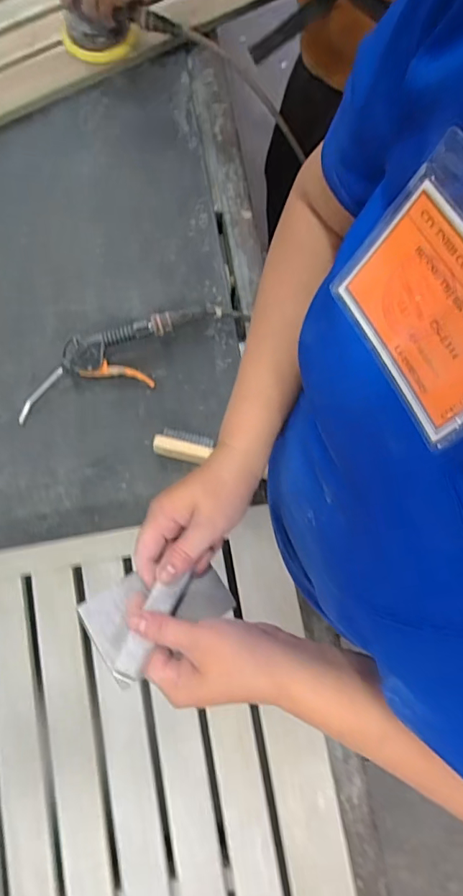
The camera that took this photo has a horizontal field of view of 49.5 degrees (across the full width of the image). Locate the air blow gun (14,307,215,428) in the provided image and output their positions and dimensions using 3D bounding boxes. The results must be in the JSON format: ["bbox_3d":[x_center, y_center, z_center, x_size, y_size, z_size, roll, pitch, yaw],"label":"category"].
[{"bbox_3d":[-0.158,-0.123,0.692,0.305,0.044,0.091,-21,81,-4],"label":"air blow gun"}]

